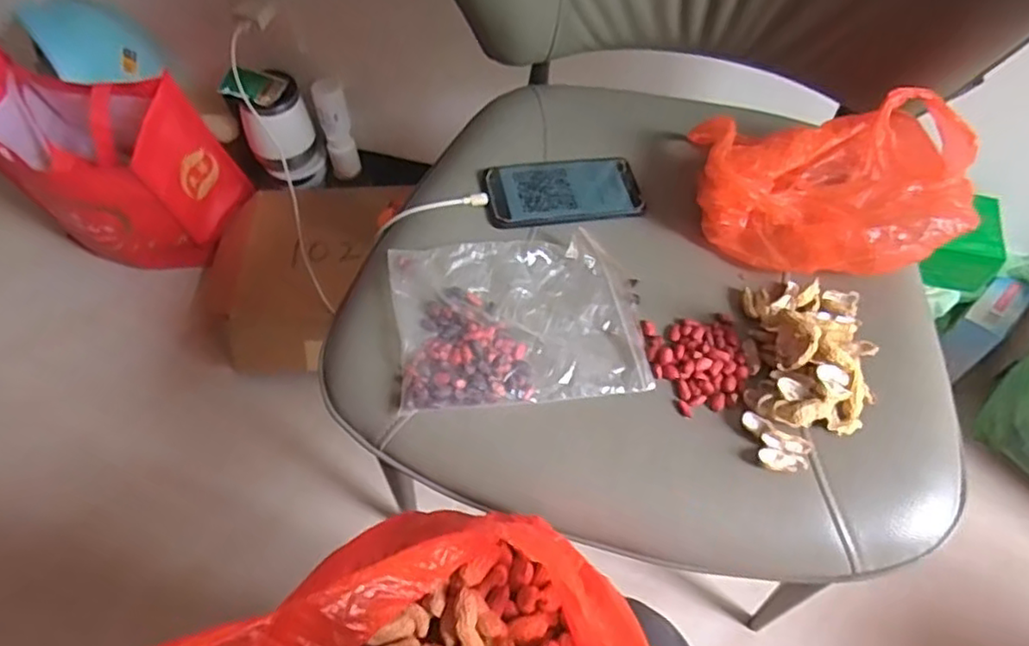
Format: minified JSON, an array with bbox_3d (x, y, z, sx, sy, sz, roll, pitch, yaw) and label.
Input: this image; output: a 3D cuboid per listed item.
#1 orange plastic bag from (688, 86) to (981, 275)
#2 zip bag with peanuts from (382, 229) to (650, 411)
[{"bbox_3d":[0.253,-0.103,0.531,0.203,0.082,0.136,4,58,3],"label":"orange plastic bag"},{"bbox_3d":[0.002,-0.005,0.509,0.178,0.022,0.136,-6,58,-4],"label":"zip bag with peanuts"}]

